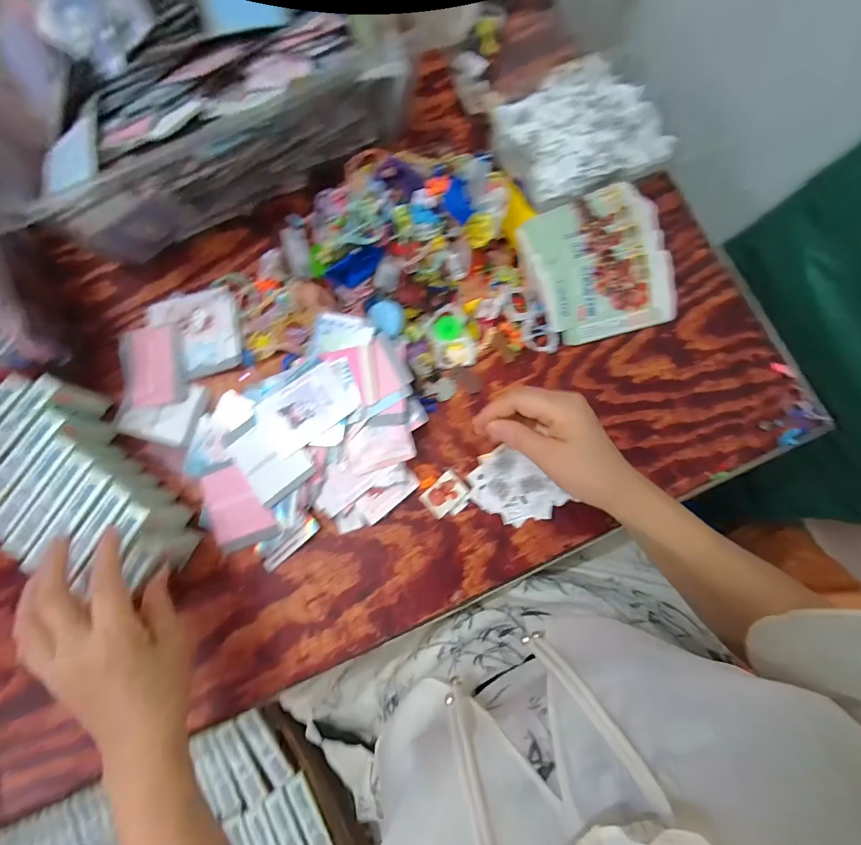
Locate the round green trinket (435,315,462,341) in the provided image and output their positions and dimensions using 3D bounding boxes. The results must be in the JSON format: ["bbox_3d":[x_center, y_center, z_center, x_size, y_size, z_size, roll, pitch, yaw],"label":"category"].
[{"bbox_3d":[0.019,-0.103,0.434,0.029,0.005,0.025,-2,80,-2],"label":"round green trinket"}]

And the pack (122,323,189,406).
[{"bbox_3d":[-0.297,-0.060,0.429,0.065,0.007,0.087,-11,80,-3],"label":"pack"}]

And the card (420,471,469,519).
[{"bbox_3d":[0.015,0.073,0.407,0.043,0.006,0.030,-41,83,-8],"label":"card"}]

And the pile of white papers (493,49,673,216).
[{"bbox_3d":[0.171,-0.324,0.460,0.187,0.050,0.154,-24,81,-5],"label":"pile of white papers"}]

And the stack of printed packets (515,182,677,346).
[{"bbox_3d":[0.186,-0.163,0.426,0.148,0.013,0.150,-25,103,-5],"label":"stack of printed packets"}]

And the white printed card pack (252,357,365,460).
[{"bbox_3d":[-0.120,-0.017,0.401,0.104,0.006,0.060,-33,82,-7],"label":"white printed card pack"}]

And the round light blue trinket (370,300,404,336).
[{"bbox_3d":[-0.045,-0.112,0.420,0.033,0.011,0.042,-28,82,-6],"label":"round light blue trinket"}]

